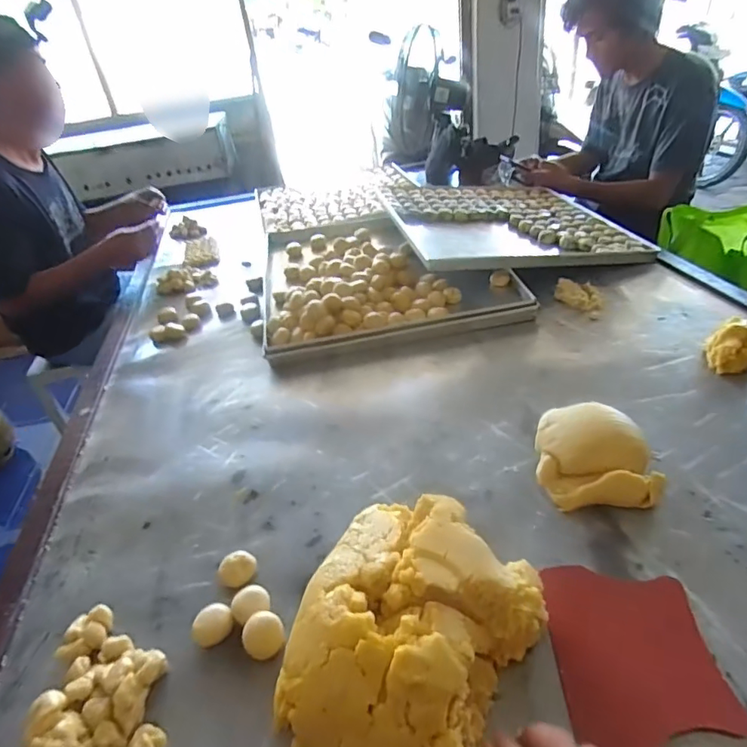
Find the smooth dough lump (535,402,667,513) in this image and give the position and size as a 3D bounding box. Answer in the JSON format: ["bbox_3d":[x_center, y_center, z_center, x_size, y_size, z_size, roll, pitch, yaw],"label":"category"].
[{"bbox_3d":[0.264,0.096,0.628,0.129,0.057,0.148,-5,35,5],"label":"smooth dough lump"}]

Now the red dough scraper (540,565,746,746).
[{"bbox_3d":[0.232,0.245,0.459,0.131,0.010,0.162,-5,35,6],"label":"red dough scraper"}]

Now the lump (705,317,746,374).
[{"bbox_3d":[0.536,-0.041,0.763,0.063,0.062,0.079,14,41,29],"label":"lump"}]

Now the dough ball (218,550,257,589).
[{"bbox_3d":[-0.151,0.220,0.572,0.040,0.024,0.038,-6,35,4],"label":"dough ball"}]

